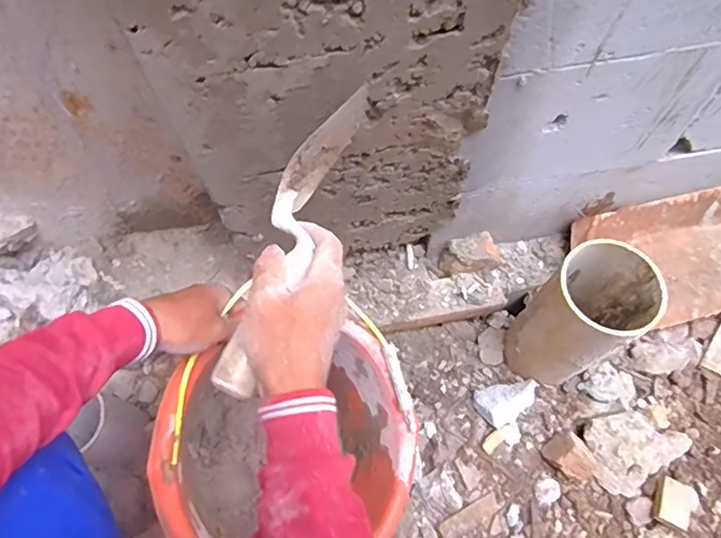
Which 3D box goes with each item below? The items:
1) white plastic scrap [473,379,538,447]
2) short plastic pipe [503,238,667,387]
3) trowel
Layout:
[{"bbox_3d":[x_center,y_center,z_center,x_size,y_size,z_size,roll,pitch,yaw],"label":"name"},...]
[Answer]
[{"bbox_3d":[0.219,0.196,0.764,0.083,0.039,0.092,41,72,18],"label":"white plastic scrap"},{"bbox_3d":[0.278,0.066,0.672,0.110,0.222,0.112,-1,65,1],"label":"short plastic pipe"},{"bbox_3d":[-0.054,-0.033,0.427,0.041,0.084,0.276,15,71,9],"label":"trowel"}]

